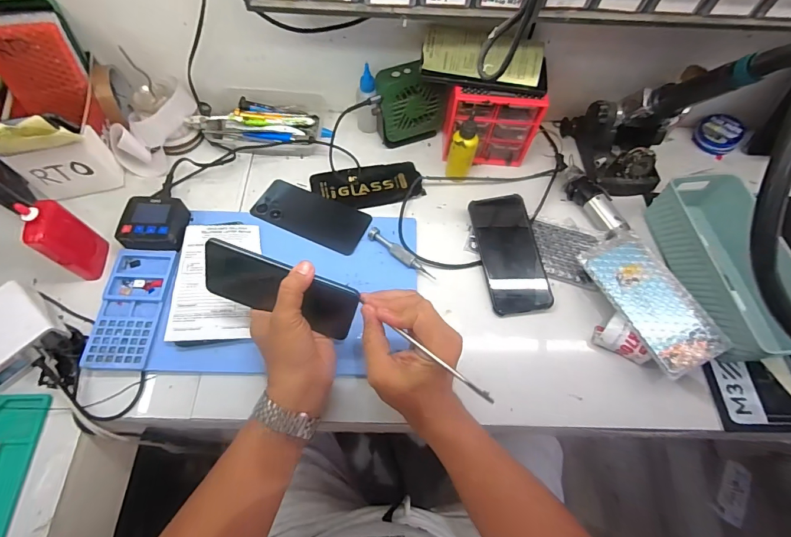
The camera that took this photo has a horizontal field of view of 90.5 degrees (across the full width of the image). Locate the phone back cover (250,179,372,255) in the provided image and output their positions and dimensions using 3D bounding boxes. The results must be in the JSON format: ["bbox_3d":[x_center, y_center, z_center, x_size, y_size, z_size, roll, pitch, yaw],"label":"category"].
[{"bbox_3d":[-0.117,-0.075,0.550,0.157,0.010,0.072,24,68,8],"label":"phone back cover"}]

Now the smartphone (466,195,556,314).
[{"bbox_3d":[0.153,-0.022,0.521,0.077,0.012,0.162,-9,74,-2],"label":"smartphone"}]

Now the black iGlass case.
[{"bbox_3d":[-0.041,-0.124,0.586,0.160,0.015,0.071,-12,68,-7],"label":"black iGlass case"}]

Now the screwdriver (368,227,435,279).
[{"bbox_3d":[0.006,-0.019,0.521,0.107,0.016,0.016,38,71,12],"label":"screwdriver"}]

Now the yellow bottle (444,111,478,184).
[{"bbox_3d":[0.097,-0.167,0.553,0.039,0.107,0.030,12,67,3],"label":"yellow bottle"}]

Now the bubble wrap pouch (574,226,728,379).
[{"bbox_3d":[0.309,0.035,0.477,0.086,0.009,0.174,-23,65,-11],"label":"bubble wrap pouch"}]

